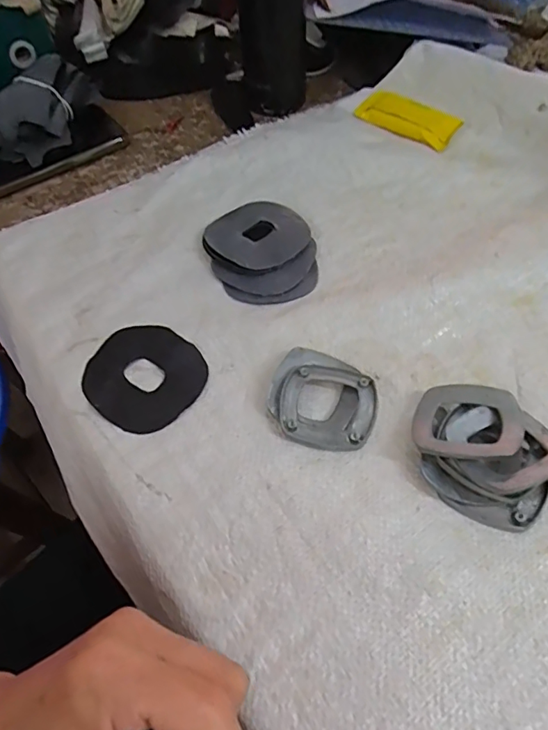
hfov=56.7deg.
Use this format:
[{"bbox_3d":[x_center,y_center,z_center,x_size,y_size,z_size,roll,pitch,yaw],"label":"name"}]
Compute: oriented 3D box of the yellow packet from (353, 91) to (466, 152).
[{"bbox_3d":[0.135,-0.251,0.512,0.102,0.010,0.047,33,63,21],"label":"yellow packet"}]

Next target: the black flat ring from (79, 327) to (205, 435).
[{"bbox_3d":[-0.090,0.007,0.353,0.080,0.004,0.076,1,57,-1],"label":"black flat ring"}]

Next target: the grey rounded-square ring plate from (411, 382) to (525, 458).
[{"bbox_3d":[0.117,0.033,0.311,0.062,0.007,0.056,-2,45,22],"label":"grey rounded-square ring plate"}]

